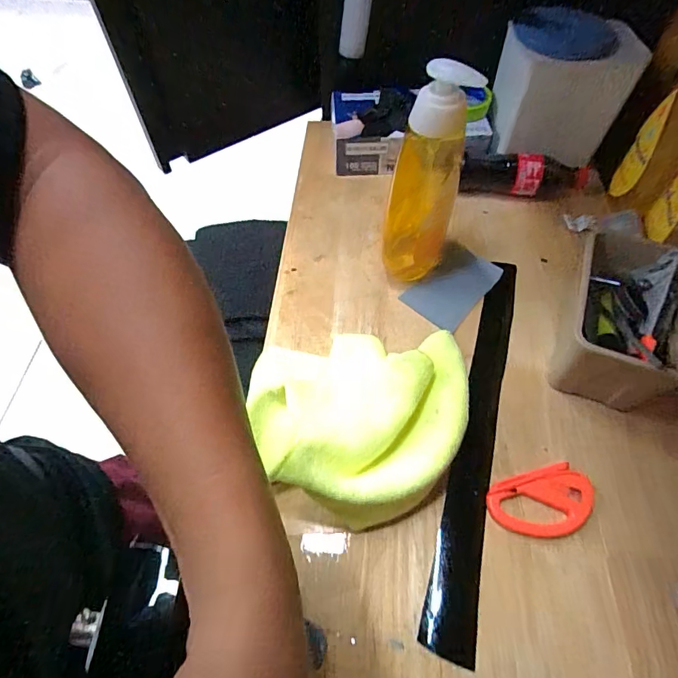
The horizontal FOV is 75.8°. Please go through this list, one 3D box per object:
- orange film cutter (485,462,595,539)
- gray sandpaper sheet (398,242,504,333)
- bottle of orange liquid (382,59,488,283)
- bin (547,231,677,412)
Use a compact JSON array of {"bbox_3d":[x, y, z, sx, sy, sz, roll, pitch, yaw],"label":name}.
[{"bbox_3d":[0.186,0.149,0.396,0.096,0.007,0.056,-12,58,-8],"label":"orange film cutter"},{"bbox_3d":[0.139,-0.067,0.536,0.078,0.006,0.119,31,64,25],"label":"gray sandpaper sheet"},{"bbox_3d":[0.087,-0.153,0.453,0.071,0.230,0.053,4,57,2],"label":"bottle of orange liquid"},{"bbox_3d":[0.294,-0.016,0.442,0.096,0.092,0.163,24,60,14],"label":"bin"}]

